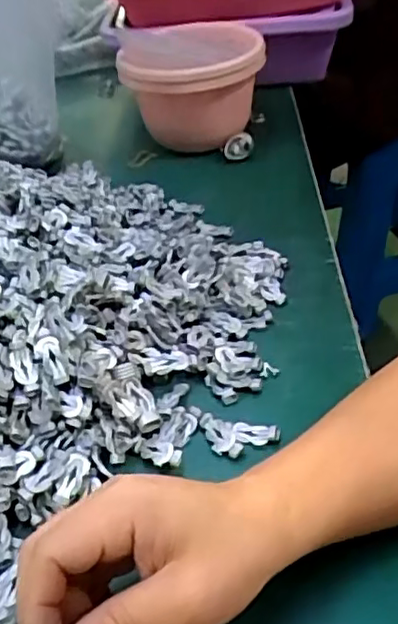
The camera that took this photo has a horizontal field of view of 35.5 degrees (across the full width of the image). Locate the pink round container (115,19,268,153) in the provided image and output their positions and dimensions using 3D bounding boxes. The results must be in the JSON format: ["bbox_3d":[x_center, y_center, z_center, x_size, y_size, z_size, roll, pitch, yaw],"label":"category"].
[{"bbox_3d":[-0.008,-0.214,0.613,0.131,0.118,0.142,-2,41,2],"label":"pink round container"}]

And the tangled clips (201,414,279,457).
[{"bbox_3d":[0.024,0.075,0.373,0.048,0.008,0.025,6,42,10],"label":"tangled clips"}]

